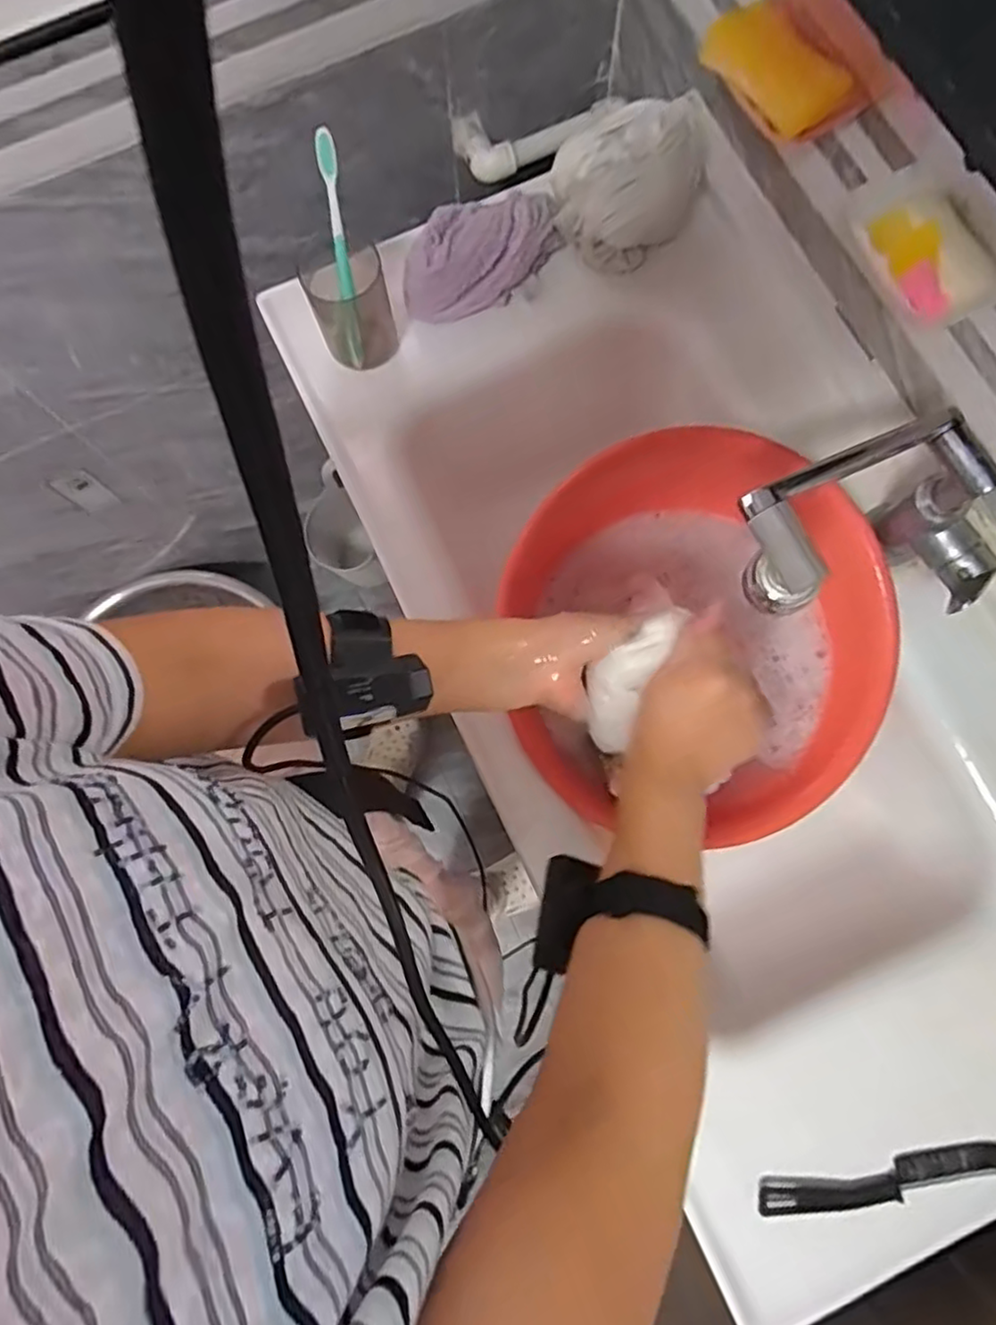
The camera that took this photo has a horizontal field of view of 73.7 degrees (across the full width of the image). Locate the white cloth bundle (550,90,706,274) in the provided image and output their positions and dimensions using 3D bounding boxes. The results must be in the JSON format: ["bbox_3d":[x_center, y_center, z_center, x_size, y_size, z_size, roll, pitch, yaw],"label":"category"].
[{"bbox_3d":[0.129,-0.488,0.670,0.144,0.084,0.124,-19,79,-3],"label":"white cloth bundle"}]

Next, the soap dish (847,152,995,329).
[{"bbox_3d":[0.316,-0.312,0.487,0.095,0.030,0.129,-23,79,-4],"label":"soap dish"}]

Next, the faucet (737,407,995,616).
[{"bbox_3d":[0.276,-0.098,0.505,0.214,0.180,0.107,-12,78,-1],"label":"faucet"}]

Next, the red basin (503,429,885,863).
[{"bbox_3d":[0.178,-0.016,0.598,0.341,0.137,0.307,13,79,4],"label":"red basin"}]

